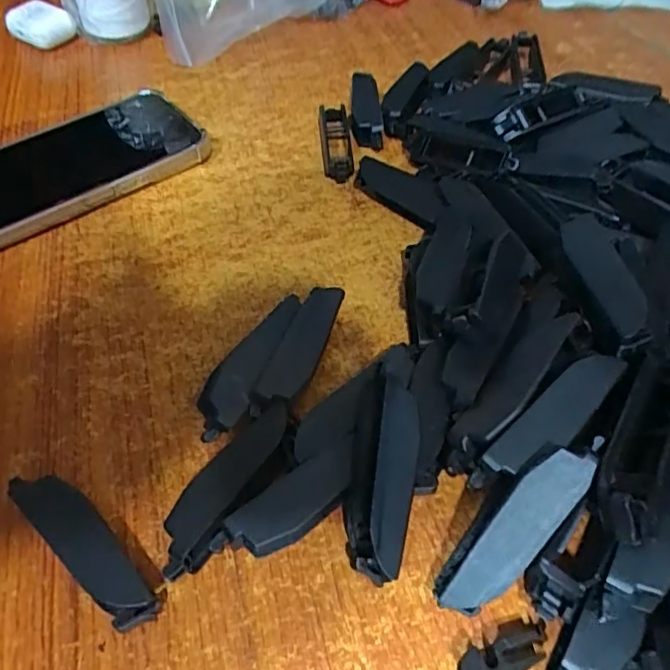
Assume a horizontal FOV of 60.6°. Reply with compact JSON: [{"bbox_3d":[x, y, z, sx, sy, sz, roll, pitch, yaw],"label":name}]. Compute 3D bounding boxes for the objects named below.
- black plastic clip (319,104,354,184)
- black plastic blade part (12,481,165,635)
[{"bbox_3d":[0.001,-0.124,0.365,0.019,0.011,0.077,-3,51,-2],"label":"black plastic clip"},{"bbox_3d":[-0.088,0.075,0.204,0.072,0.019,0.018,34,59,25],"label":"black plastic blade part"}]

